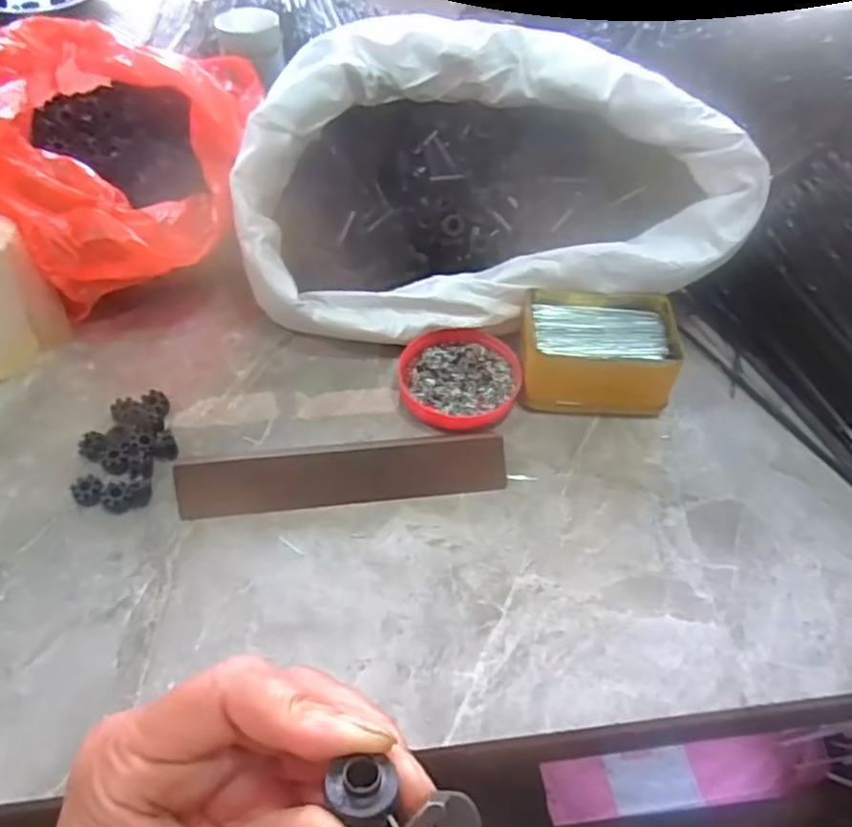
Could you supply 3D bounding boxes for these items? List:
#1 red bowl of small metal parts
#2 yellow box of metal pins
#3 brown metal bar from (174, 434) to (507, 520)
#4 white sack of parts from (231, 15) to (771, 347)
[{"bbox_3d":[0.027,-0.028,0.518,0.089,0.021,0.093,2,50,-2],"label":"red bowl of small metal parts"},{"bbox_3d":[0.131,-0.048,0.520,0.112,0.052,0.084,5,50,1],"label":"yellow box of metal pins"},{"bbox_3d":[-0.054,0.041,0.451,0.214,0.028,0.033,-5,50,-7],"label":"brown metal bar"},{"bbox_3d":[0.037,-0.182,0.552,0.366,0.171,0.220,-1,50,-4],"label":"white sack of parts"}]

